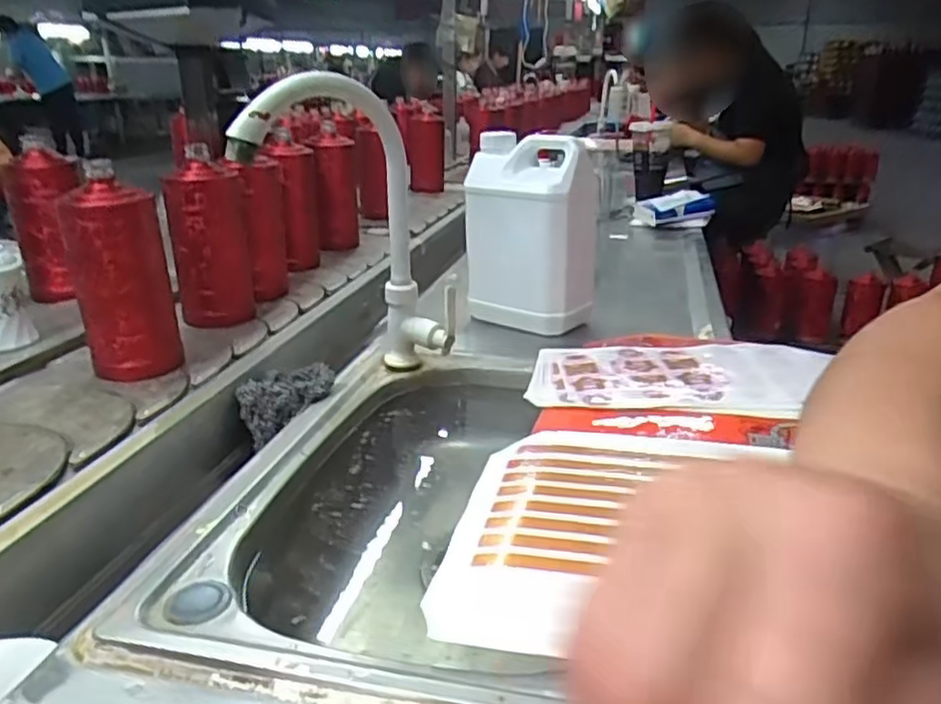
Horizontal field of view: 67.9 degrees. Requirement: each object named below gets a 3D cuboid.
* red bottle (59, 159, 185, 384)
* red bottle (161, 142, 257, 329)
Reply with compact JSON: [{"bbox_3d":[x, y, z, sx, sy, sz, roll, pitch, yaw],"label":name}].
[{"bbox_3d":[-0.331,-0.069,0.666,0.082,0.186,0.070,-9,24,-24],"label":"red bottle"},{"bbox_3d":[-0.302,-0.130,0.815,0.082,0.199,0.082,-5,23,-15],"label":"red bottle"}]

